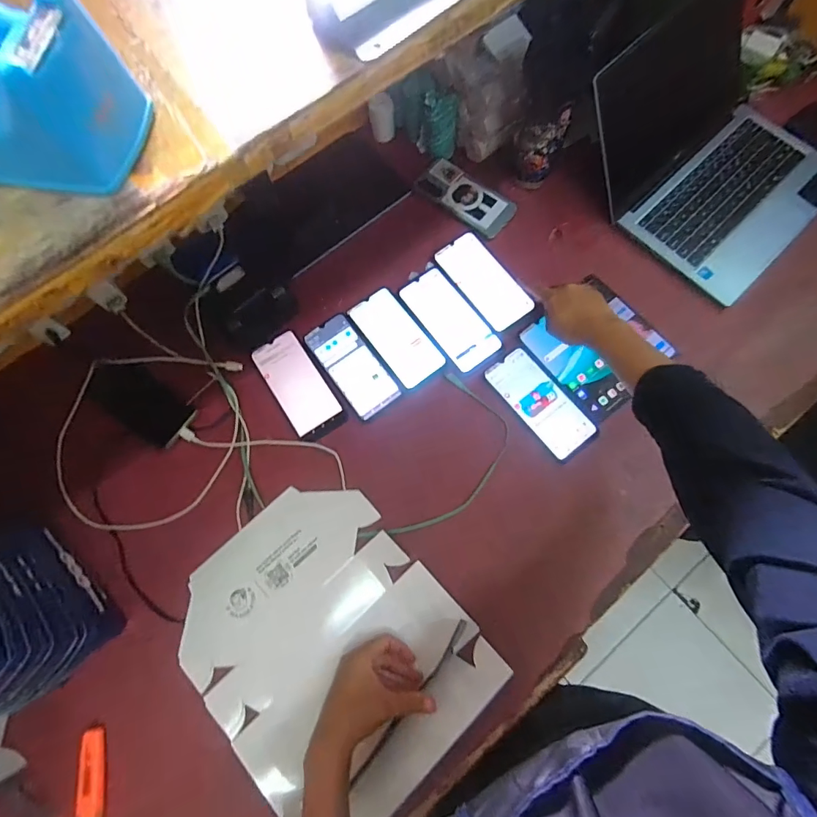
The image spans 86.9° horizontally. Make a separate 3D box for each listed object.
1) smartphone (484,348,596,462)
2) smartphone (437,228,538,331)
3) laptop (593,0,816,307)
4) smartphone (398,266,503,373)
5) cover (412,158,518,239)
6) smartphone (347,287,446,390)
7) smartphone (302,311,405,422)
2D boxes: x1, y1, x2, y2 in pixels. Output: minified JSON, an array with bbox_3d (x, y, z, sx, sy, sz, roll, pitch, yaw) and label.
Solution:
[{"bbox_3d":[0.182,-0.008,0.595,0.072,0.009,0.164,-36,77,-8],"label":"smartphone"},{"bbox_3d":[0.116,-0.196,0.645,0.081,0.009,0.163,-35,76,-7],"label":"smartphone"},{"bbox_3d":[0.454,-0.402,0.635,0.337,0.152,0.372,-43,78,-9],"label":"laptop"},{"bbox_3d":[0.061,-0.134,0.634,0.079,0.006,0.166,-36,77,-7],"label":"smartphone"},{"bbox_3d":[0.088,-0.342,0.687,0.161,0.007,0.071,40,80,11],"label":"cover"},{"bbox_3d":[-0.018,-0.106,0.628,0.075,0.004,0.155,-35,76,-7],"label":"smartphone"},{"bbox_3d":[-0.080,-0.063,0.621,0.072,0.004,0.159,-35,76,-7],"label":"smartphone"}]

